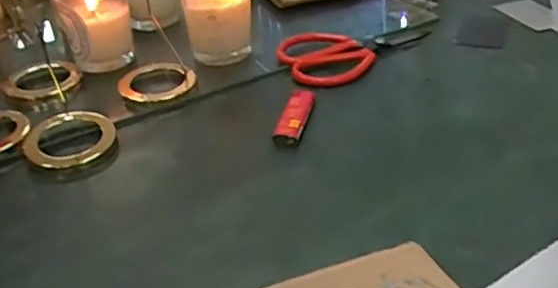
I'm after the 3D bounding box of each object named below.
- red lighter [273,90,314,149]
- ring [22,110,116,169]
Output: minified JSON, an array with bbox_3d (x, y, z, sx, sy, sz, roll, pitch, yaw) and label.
[{"bbox_3d":[0.016,-0.025,0.548,0.022,0.013,0.086,6,35,17],"label":"red lighter"},{"bbox_3d":[-0.187,-0.006,0.536,0.079,0.014,0.070,-22,48,-23],"label":"ring"}]

